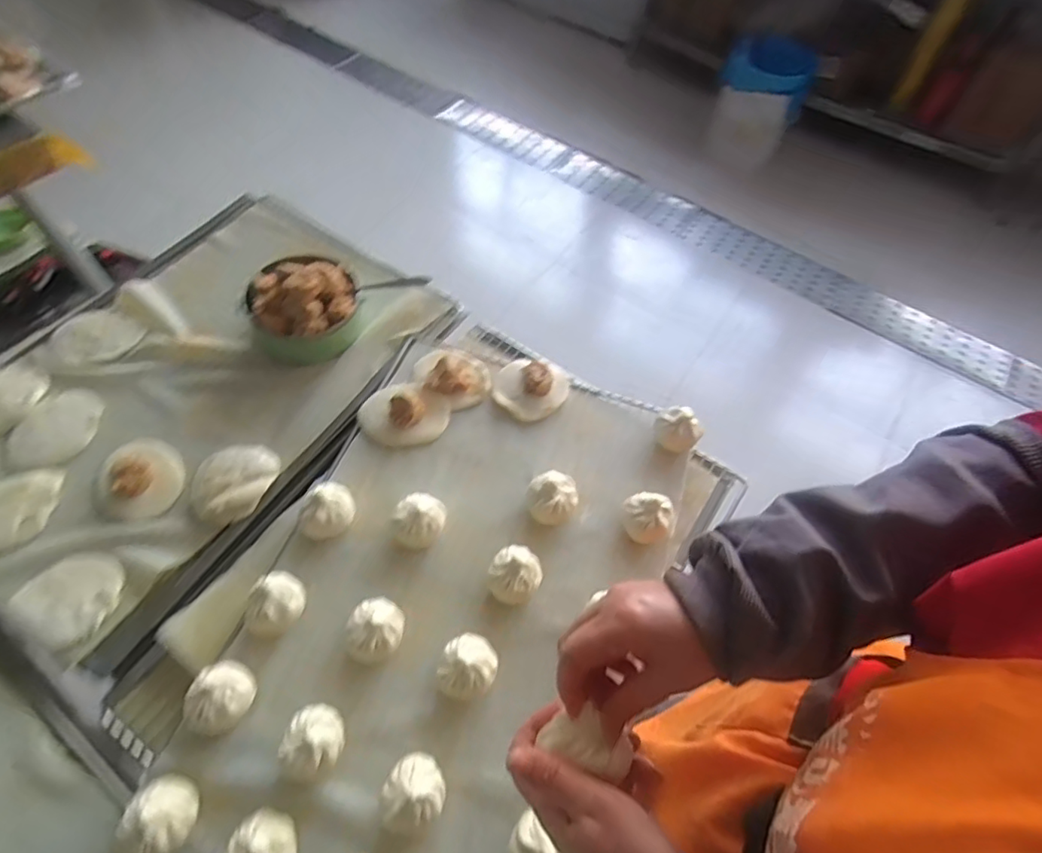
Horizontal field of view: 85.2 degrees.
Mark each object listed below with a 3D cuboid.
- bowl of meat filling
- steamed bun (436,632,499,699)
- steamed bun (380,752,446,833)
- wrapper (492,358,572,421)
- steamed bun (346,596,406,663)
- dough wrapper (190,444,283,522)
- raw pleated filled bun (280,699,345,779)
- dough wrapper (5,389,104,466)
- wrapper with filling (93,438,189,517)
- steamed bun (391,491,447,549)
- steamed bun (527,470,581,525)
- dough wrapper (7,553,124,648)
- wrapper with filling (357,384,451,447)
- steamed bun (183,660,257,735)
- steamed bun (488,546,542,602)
[{"bbox_3d":[-0.282,-0.162,0.733,0.145,0.099,0.135,-17,62,-14],"label":"bowl of meat filling"},{"bbox_3d":[-0.049,0.225,0.534,0.052,0.041,0.056,2,59,-3],"label":"steamed bun"},{"bbox_3d":[-0.092,0.309,0.480,0.053,0.040,0.050,2,59,-3],"label":"steamed bun"},{"bbox_3d":[0.013,-0.052,0.712,0.090,0.024,0.087,2,59,-3],"label":"wrapper"},{"bbox_3d":[-0.141,0.193,0.542,0.053,0.042,0.057,2,59,-3],"label":"steamed bun"},{"bbox_3d":[-0.327,0.059,0.637,0.083,0.020,0.093,24,60,10],"label":"dough wrapper"},{"bbox_3d":[-0.181,0.274,0.495,0.050,0.043,0.058,-14,61,-13],"label":"raw pleated filled bun"},{"bbox_3d":[-0.542,0.001,0.663,0.076,0.014,0.106,26,60,11],"label":"dough wrapper"},{"bbox_3d":[-0.424,0.052,0.624,0.094,0.029,0.087,27,61,12],"label":"wrapper with filling"},{"bbox_3d":[-0.107,0.100,0.605,0.051,0.044,0.054,2,59,-3],"label":"steamed bun"},{"bbox_3d":[0.035,0.077,0.625,0.052,0.040,0.057,2,59,-3],"label":"steamed bun"},{"bbox_3d":[-0.447,0.170,0.563,0.086,0.012,0.091,2,59,-3],"label":"dough wrapper"},{"bbox_3d":[-0.141,-0.016,0.683,0.106,0.029,0.076,-3,59,-6],"label":"wrapper with filling"},{"bbox_3d":[-0.272,0.243,0.511,0.054,0.045,0.059,9,59,1],"label":"steamed bun"},{"bbox_3d":[-0.005,0.148,0.577,0.052,0.047,0.056,5,59,-1],"label":"steamed bun"}]

